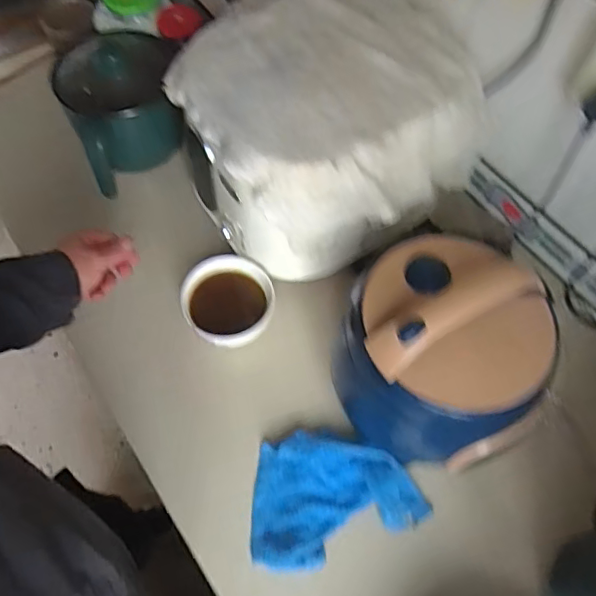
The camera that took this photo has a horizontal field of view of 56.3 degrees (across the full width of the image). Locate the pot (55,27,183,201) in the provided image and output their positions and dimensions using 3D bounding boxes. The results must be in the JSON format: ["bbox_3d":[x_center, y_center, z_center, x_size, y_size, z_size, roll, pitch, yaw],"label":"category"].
[{"bbox_3d":[-0.240,-0.263,0.772,0.147,0.133,0.194,-17,64,-12],"label":"pot"}]

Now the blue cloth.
[{"bbox_3d":[0.038,0.209,0.603,0.184,0.031,0.128,-12,63,-9],"label":"blue cloth"}]

